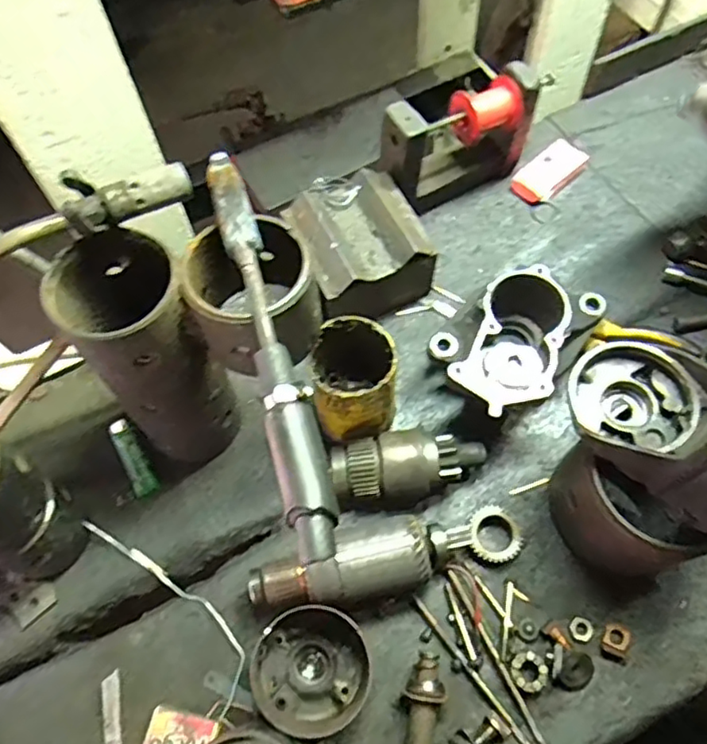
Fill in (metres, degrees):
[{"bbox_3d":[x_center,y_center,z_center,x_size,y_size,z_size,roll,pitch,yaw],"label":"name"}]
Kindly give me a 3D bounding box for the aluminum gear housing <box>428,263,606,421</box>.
[{"bbox_3d":[0.148,-0.027,0.587,0.108,0.095,0.171,35,69,18],"label":"aluminum gear housing"}]

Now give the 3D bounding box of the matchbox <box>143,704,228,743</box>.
[{"bbox_3d":[-0.134,0.288,0.487,0.053,0.015,0.038,12,64,9],"label":"matchbox"}]

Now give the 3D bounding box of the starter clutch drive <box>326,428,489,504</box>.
[{"bbox_3d":[0.048,0.085,0.557,0.136,0.059,0.055,-4,62,1],"label":"starter clutch drive"}]

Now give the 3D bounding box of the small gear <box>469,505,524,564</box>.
[{"bbox_3d":[0.124,0.143,0.547,0.047,0.026,0.045,-1,63,2],"label":"small gear"}]

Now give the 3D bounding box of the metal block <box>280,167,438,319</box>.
[{"bbox_3d":[0.007,-0.124,0.642,0.119,0.098,0.141,-23,64,-9],"label":"metal block"}]

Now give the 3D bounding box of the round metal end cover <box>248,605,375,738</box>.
[{"bbox_3d":[-0.033,0.237,0.493,0.093,0.047,0.088,-1,63,2],"label":"round metal end cover"}]

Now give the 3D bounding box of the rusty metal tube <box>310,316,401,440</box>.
[{"bbox_3d":[0.004,0.006,0.551,0.070,0.095,0.082,-6,62,0],"label":"rusty metal tube"}]

